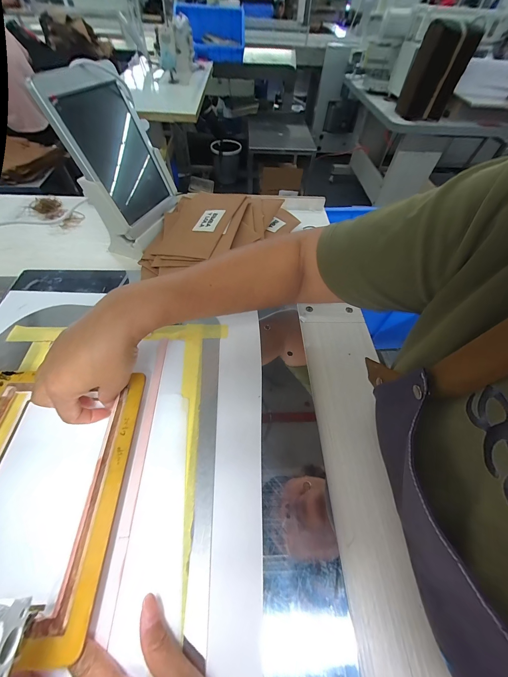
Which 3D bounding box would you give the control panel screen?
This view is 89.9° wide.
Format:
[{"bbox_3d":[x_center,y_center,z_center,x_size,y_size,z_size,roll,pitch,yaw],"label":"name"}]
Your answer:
[{"bbox_3d":[-0.215,-0.287,0.429,0.064,0.240,0.165,8,50,28],"label":"control panel screen"}]

